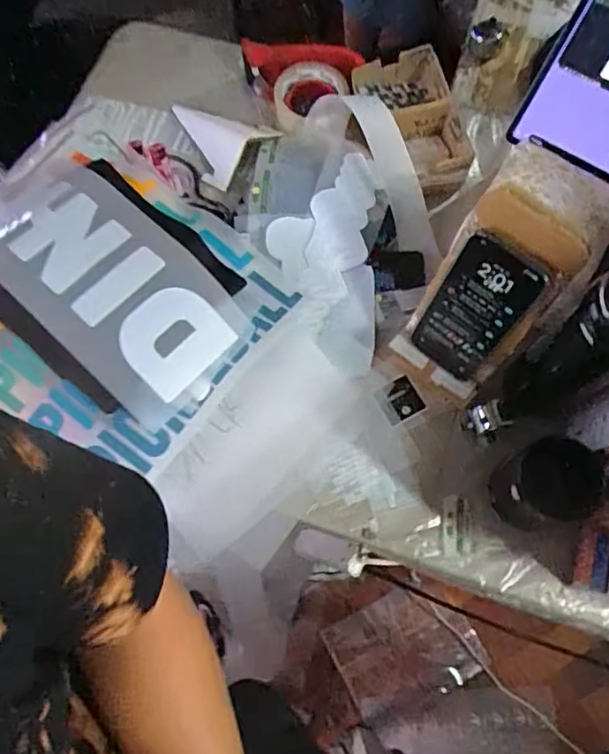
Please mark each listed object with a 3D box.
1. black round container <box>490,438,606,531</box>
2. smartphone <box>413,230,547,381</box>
[{"bbox_3d":[0.253,0.113,0.613,0.095,0.064,0.083,-14,72,-4],"label":"black round container"},{"bbox_3d":[0.162,-0.061,0.564,0.076,0.169,0.006,38,59,11],"label":"smartphone"}]

